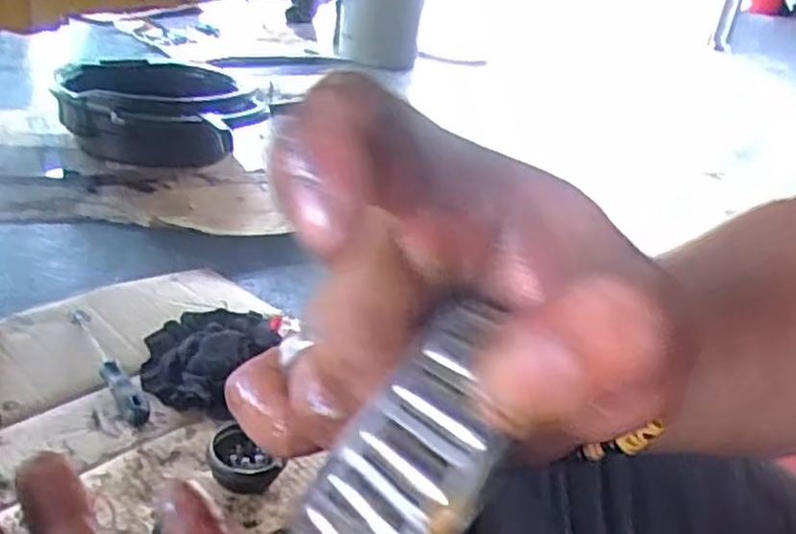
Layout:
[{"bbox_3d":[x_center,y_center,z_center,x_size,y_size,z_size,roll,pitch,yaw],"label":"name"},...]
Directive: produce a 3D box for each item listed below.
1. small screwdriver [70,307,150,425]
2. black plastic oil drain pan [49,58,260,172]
[{"bbox_3d":[-0.323,0.105,0.826,0.026,0.024,0.228,-13,33,-36],"label":"small screwdriver"},{"bbox_3d":[-0.475,-0.297,1.467,0.350,0.152,0.404,-3,28,-22],"label":"black plastic oil drain pan"}]

